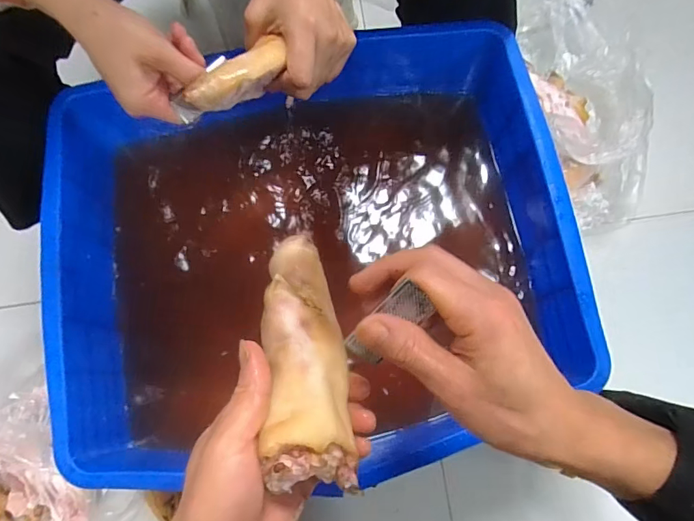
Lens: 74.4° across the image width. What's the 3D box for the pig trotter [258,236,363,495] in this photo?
[{"bbox_3d":[-0.029,0.051,0.304,0.051,0.040,0.167,-8,55,-1],"label":"pig trotter"}]

